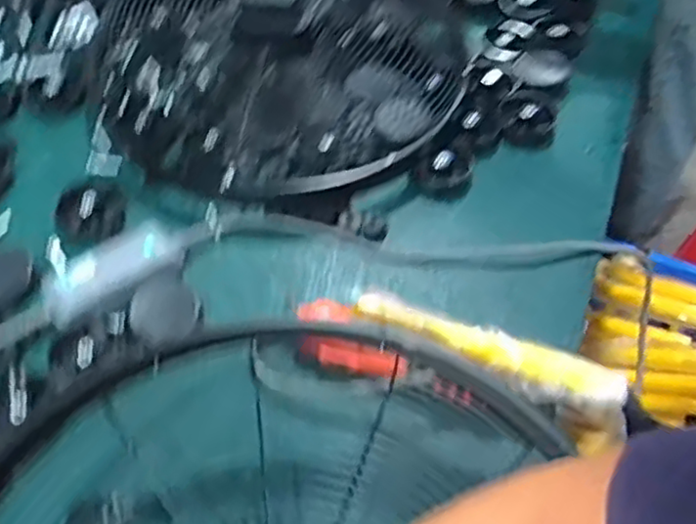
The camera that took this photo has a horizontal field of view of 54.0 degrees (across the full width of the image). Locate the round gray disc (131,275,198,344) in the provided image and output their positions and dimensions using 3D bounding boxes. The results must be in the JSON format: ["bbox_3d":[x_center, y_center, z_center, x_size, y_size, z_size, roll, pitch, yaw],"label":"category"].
[{"bbox_3d":[-0.167,0.043,0.627,0.058,0.009,0.065,16,63,-26],"label":"round gray disc"}]

